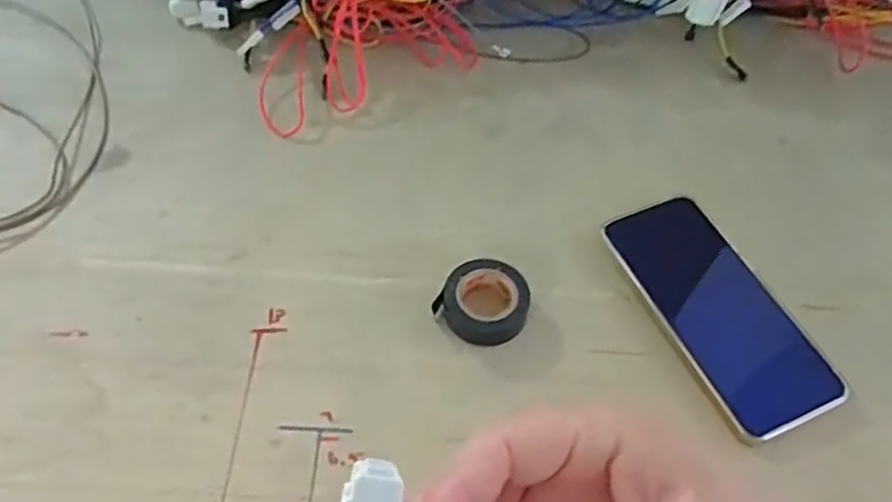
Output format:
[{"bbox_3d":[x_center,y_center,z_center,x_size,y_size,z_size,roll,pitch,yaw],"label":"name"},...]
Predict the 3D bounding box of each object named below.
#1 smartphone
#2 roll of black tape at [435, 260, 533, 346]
[{"bbox_3d":[0.168,0.034,0.420,0.076,0.007,0.162,-19,58,-15],"label":"smartphone"},{"bbox_3d":[0.023,0.032,0.410,0.051,0.020,0.054,1,55,-2],"label":"roll of black tape"}]

